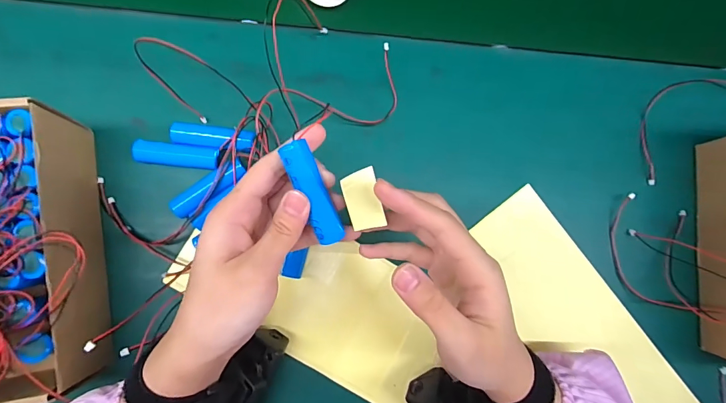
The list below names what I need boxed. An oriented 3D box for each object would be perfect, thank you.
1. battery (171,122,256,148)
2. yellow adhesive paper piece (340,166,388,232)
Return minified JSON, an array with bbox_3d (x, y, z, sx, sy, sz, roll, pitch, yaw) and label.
[{"bbox_3d":[-0.127,-0.056,0.335,0.065,0.018,0.018,4,84,-4],"label":"battery"},{"bbox_3d":[0.000,-0.001,0.233,0.019,0.004,0.038,-14,121,-5],"label":"yellow adhesive paper piece"}]

